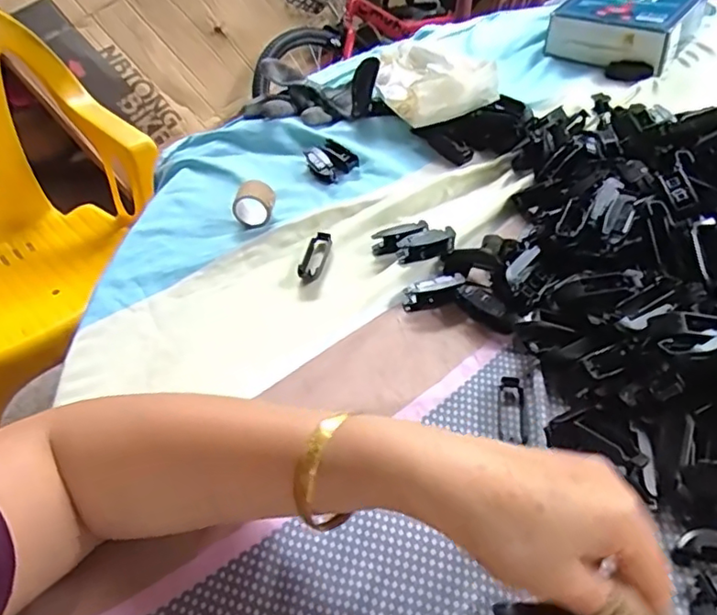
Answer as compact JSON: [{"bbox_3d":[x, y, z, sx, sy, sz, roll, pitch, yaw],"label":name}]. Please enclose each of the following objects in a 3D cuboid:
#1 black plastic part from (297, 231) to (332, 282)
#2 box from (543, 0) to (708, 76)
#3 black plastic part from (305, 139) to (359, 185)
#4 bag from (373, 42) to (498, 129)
[{"bbox_3d":[-0.035,-0.042,0.487,0.019,0.010,0.053,7,47,12],"label":"black plastic part"},{"bbox_3d":[0.312,-0.335,0.711,0.141,0.050,0.151,27,54,28],"label":"box"},{"bbox_3d":[-0.028,-0.141,0.573,0.040,0.018,0.042,-35,52,-26],"label":"black plastic part"},{"bbox_3d":[0.072,-0.242,0.619,0.101,0.041,0.137,-12,46,-6],"label":"bag"}]

